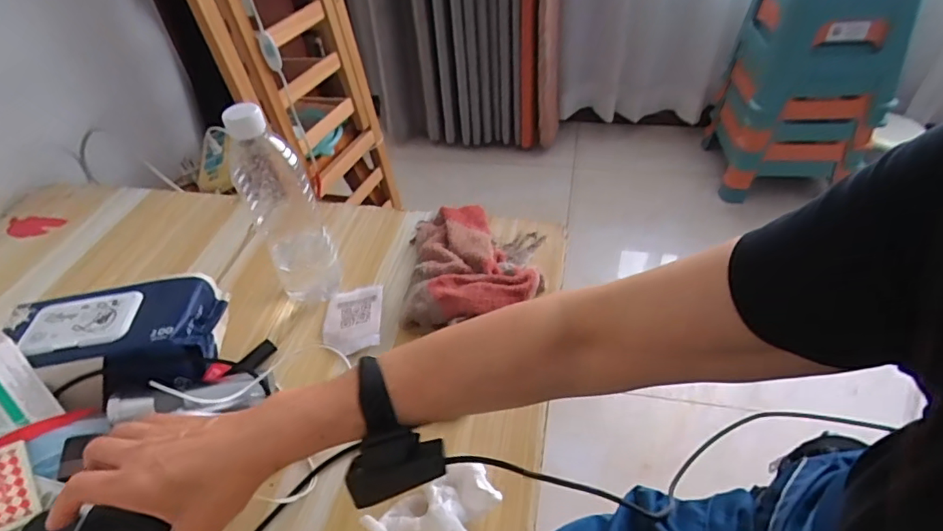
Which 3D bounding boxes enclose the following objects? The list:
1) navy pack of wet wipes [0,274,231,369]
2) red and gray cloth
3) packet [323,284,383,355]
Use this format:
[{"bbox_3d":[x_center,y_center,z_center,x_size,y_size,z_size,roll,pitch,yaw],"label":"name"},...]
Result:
[{"bbox_3d":[-0.334,0.071,0.497,0.179,0.068,0.096,-11,45,-6],"label":"navy pack of wet wipes"},{"bbox_3d":[0.002,-0.010,0.584,0.153,0.051,0.213,1,45,6],"label":"red and gray cloth"},{"bbox_3d":[-0.127,0.052,0.555,0.061,0.010,0.092,-6,45,-1],"label":"packet"}]

